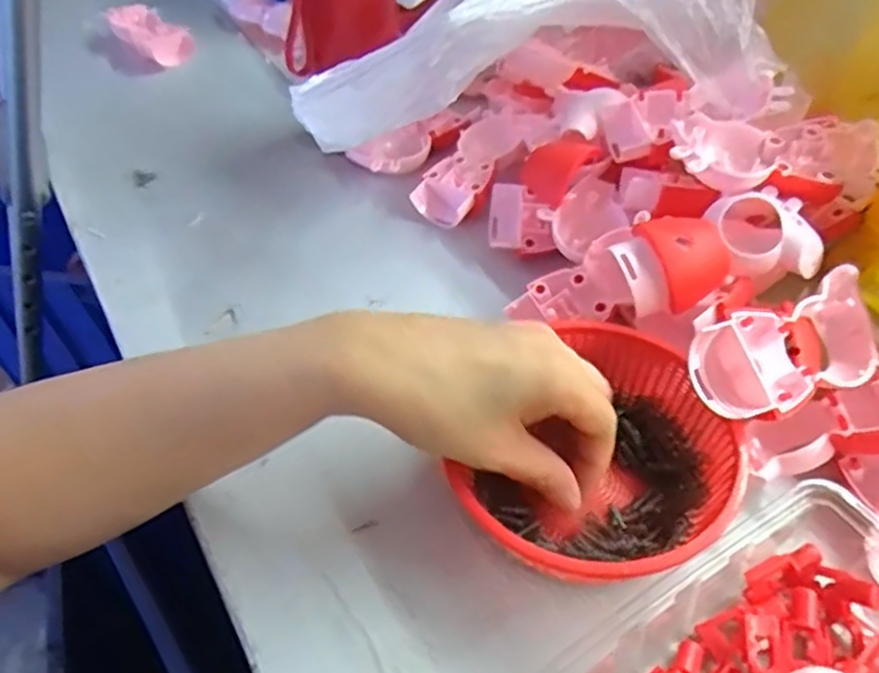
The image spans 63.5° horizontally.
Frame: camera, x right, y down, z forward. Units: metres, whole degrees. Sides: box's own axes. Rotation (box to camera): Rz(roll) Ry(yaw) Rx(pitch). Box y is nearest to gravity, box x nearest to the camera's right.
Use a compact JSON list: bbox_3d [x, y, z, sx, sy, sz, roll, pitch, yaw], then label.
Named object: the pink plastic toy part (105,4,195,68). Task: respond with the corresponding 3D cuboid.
[{"bbox_3d":[-0.288,-0.301,0.706,0.050,0.025,0.107,-36,55,-26],"label":"pink plastic toy part"}]

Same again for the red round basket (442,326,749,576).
[{"bbox_3d":[0.080,0.060,0.341,0.113,0.043,0.137,26,54,24],"label":"red round basket"}]

